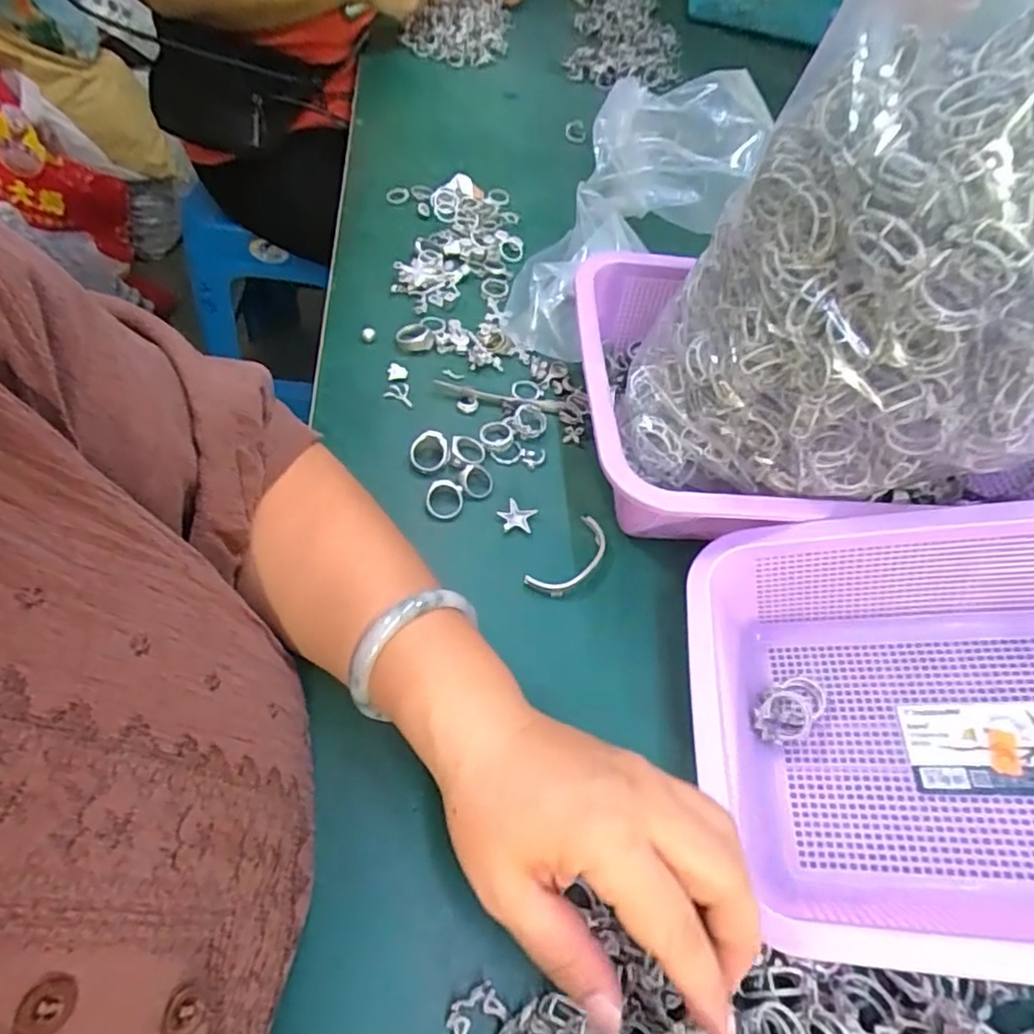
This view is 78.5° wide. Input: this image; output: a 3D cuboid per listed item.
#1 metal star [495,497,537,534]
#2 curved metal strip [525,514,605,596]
[{"bbox_3d":[0.000,0.000,0.405,0.023,0.005,0.022,24,57,8],"label":"metal star"},{"bbox_3d":[0.034,0.025,0.387,0.026,0.008,0.064,38,59,16],"label":"curved metal strip"}]

